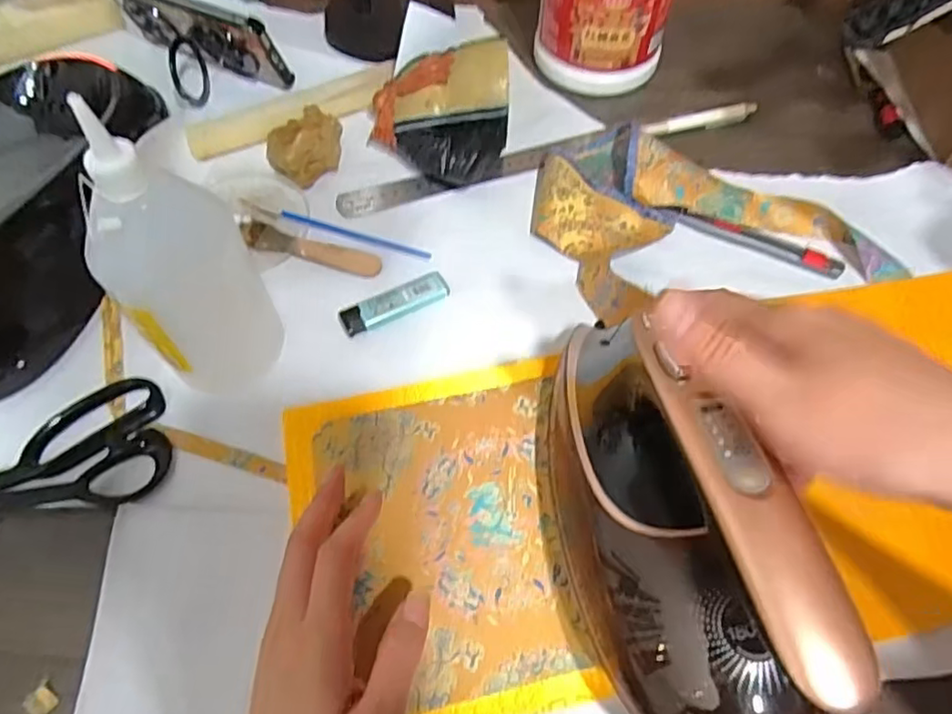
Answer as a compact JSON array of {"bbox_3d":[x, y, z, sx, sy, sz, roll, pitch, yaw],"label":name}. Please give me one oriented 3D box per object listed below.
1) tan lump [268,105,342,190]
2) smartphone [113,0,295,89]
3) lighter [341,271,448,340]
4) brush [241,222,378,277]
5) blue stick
[{"bbox_3d":[-0.135,-0.166,0.501,0.059,0.039,0.050,-19,62,-10],"label":"tan lump"},{"bbox_3d":[-0.245,-0.283,0.544,0.162,0.074,0.014,23,73,12],"label":"smartphone"},{"bbox_3d":[-0.058,-0.039,0.447,0.078,0.007,0.025,-24,63,-13],"label":"lighter"},{"bbox_3d":[-0.124,-0.080,0.465,0.107,0.008,0.025,16,62,9],"label":"brush"},{"bbox_3d":[-0.093,-0.094,0.481,0.123,0.004,0.009,18,62,10],"label":"blue stick"}]

